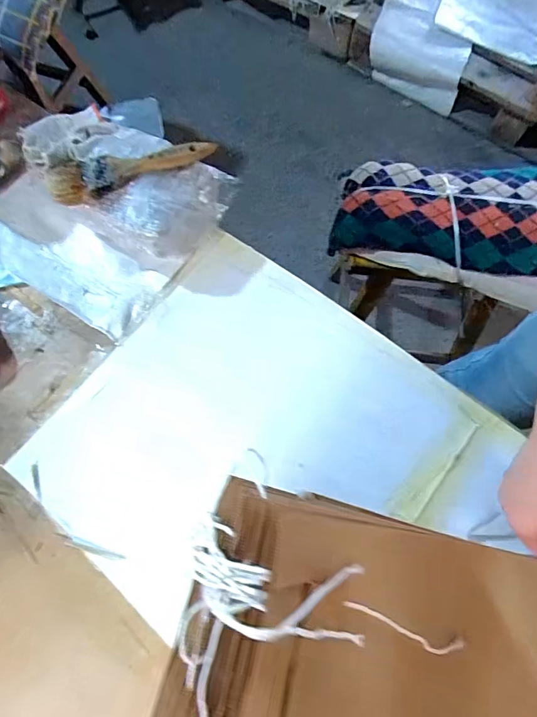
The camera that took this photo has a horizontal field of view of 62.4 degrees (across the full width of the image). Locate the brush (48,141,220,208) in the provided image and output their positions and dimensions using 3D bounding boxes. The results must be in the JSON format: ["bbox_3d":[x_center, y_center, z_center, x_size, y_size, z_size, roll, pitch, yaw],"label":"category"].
[{"bbox_3d":[-0.145,-0.206,0.477,0.177,0.016,0.052,-18,73,-5],"label":"brush"}]

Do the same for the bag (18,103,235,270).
[{"bbox_3d":[-0.181,-0.218,0.519,0.271,0.070,0.136,37,76,9],"label":"bag"}]

